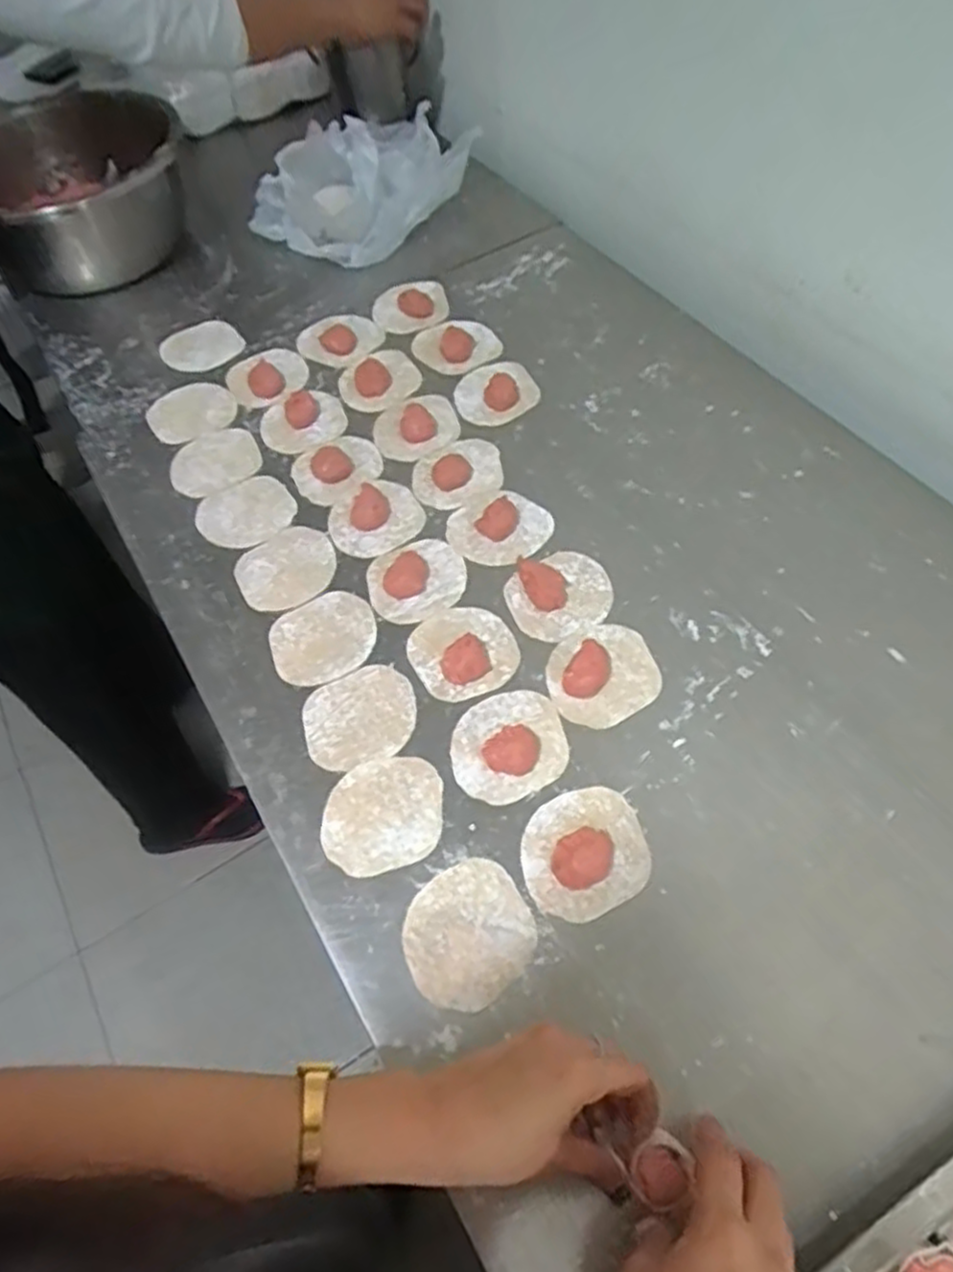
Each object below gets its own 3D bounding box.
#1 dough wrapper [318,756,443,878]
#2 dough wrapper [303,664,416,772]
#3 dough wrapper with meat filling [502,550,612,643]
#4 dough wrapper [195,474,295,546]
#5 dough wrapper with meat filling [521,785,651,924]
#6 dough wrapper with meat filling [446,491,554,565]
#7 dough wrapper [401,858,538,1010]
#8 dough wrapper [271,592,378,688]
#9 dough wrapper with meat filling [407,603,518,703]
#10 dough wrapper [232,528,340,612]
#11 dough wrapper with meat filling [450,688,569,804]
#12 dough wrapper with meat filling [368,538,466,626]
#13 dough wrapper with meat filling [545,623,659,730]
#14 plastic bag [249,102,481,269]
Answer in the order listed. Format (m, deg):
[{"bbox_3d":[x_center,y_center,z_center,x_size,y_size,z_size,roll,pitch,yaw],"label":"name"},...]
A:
[{"bbox_3d":[-0.066,0.124,0.537,0.081,0.004,0.084,-1,57,5],"label":"dough wrapper"},{"bbox_3d":[-0.089,0.061,0.584,0.083,0.005,0.079,-15,57,-4],"label":"dough wrapper"},{"bbox_3d":[0.068,-0.038,0.621,0.086,0.023,0.075,-28,61,-13],"label":"dough wrapper with meat filling"},{"bbox_3d":[-0.212,-0.115,0.707,0.087,0.006,0.081,-3,57,4],"label":"dough wrapper"},{"bbox_3d":[0.071,0.140,0.506,0.083,0.020,0.079,-2,59,3],"label":"dough wrapper with meat filling"},{"bbox_3d":[0.020,-0.098,0.667,0.082,0.015,0.080,-3,57,4],"label":"dough wrapper with meat filling"},{"bbox_3d":[-0.006,0.190,0.491,0.082,0.004,0.081,-2,59,3],"label":"dough wrapper"},{"bbox_3d":[-0.125,0.001,0.625,0.085,0.004,0.076,-28,59,-12],"label":"dough wrapper"},{"bbox_3d":[-0.011,0.007,0.599,0.079,0.020,0.082,-3,57,4],"label":"dough wrapper with meat filling"},{"bbox_3d":[-0.165,-0.060,0.666,0.085,0.009,0.079,-3,57,4],"label":"dough wrapper"},{"bbox_3d":[0.023,0.074,0.551,0.081,0.023,0.081,-11,59,-3],"label":"dough wrapper with meat filling"},{"bbox_3d":[-0.050,-0.050,0.645,0.083,0.020,0.079,-3,57,4],"label":"dough wrapper with meat filling"},{"bbox_3d":[0.095,0.026,0.581,0.084,0.015,0.078,-2,59,3],"label":"dough wrapper with meat filling"},{"bbox_3d":[-0.130,-0.562,0.927,0.141,0.128,0.266,34,66,24],"label":"plastic bag"}]

